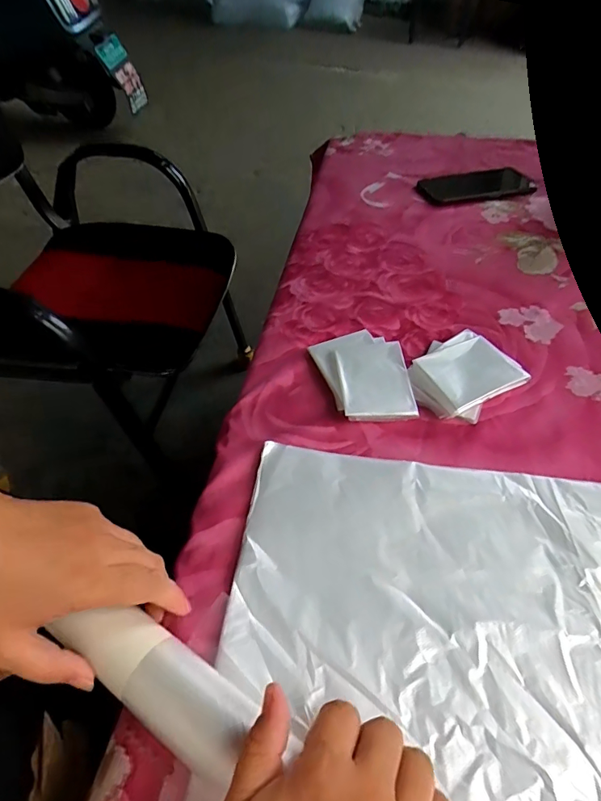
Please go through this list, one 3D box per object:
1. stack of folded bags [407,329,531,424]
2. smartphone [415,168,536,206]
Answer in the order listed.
[{"bbox_3d":[0.148,-0.023,0.419,0.093,0.023,0.078,-30,54,-22],"label":"stack of folded bags"},{"bbox_3d":[0.254,-0.315,0.672,0.155,0.015,0.076,-12,50,-9],"label":"smartphone"}]

